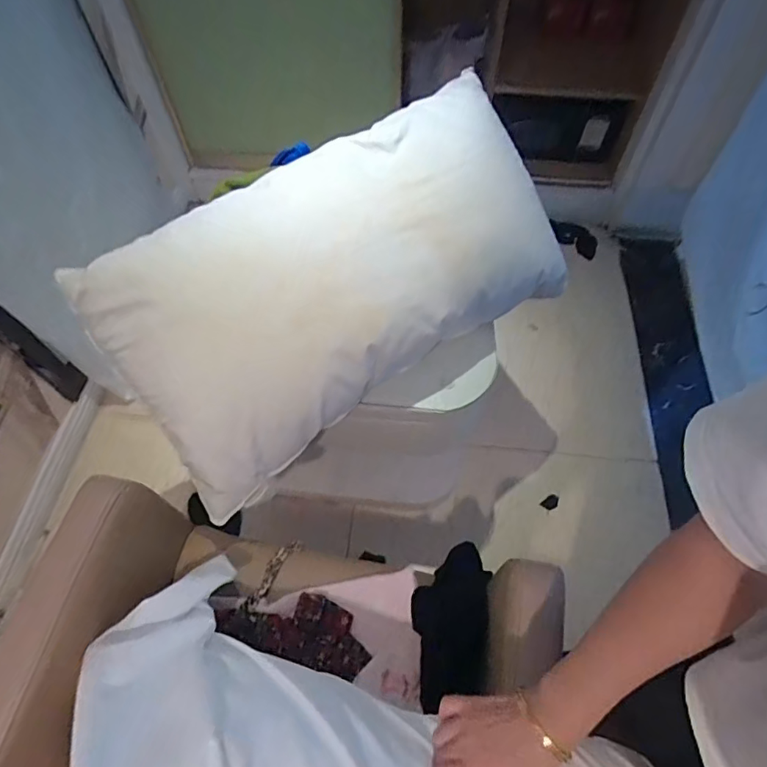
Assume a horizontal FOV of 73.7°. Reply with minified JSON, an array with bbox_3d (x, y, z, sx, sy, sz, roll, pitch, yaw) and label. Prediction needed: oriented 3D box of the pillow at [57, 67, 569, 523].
[{"bbox_3d":[-0.064,-0.151,0.757,0.718,0.137,0.416,-32,98,0],"label":"pillow"}]

